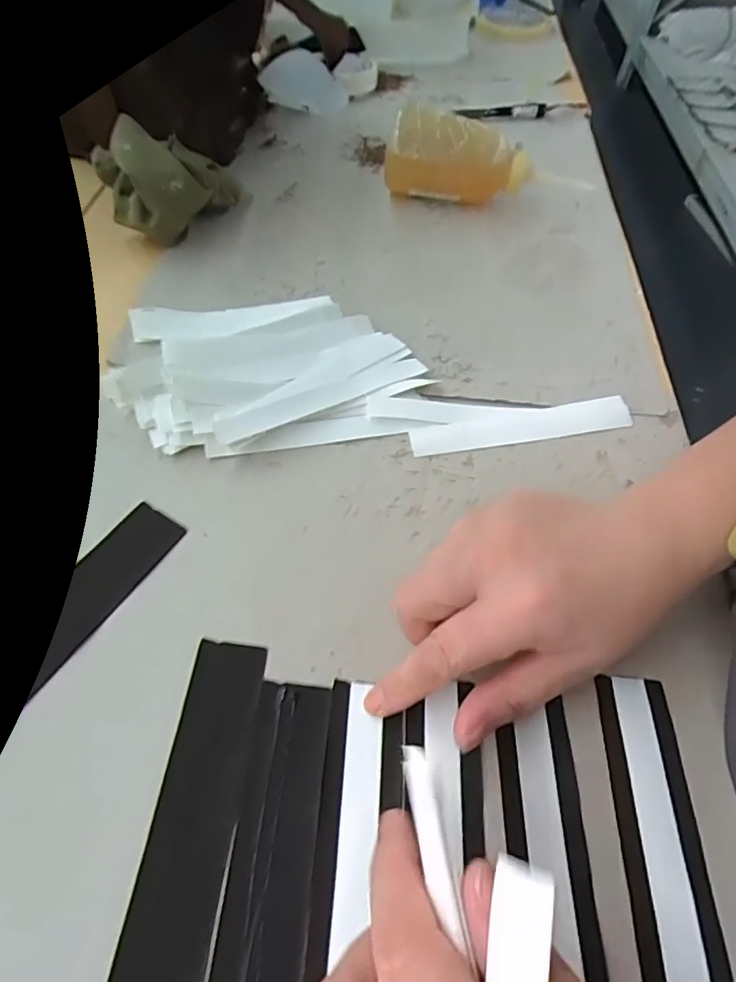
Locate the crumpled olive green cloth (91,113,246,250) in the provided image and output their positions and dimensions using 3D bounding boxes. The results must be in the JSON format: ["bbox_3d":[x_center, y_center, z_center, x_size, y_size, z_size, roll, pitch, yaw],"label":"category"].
[{"bbox_3d":[-0.138,-0.235,0.414,0.111,0.069,0.059,-30,62,-22],"label":"crumpled olive green cloth"}]

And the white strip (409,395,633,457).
[{"bbox_3d":[0.095,-0.040,0.338,0.140,0.004,0.023,-9,61,-7],"label":"white strip"}]

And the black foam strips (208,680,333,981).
[{"bbox_3d":[-0.037,0.146,0.209,0.032,0.004,0.137,5,55,0],"label":"black foam strips"}]

